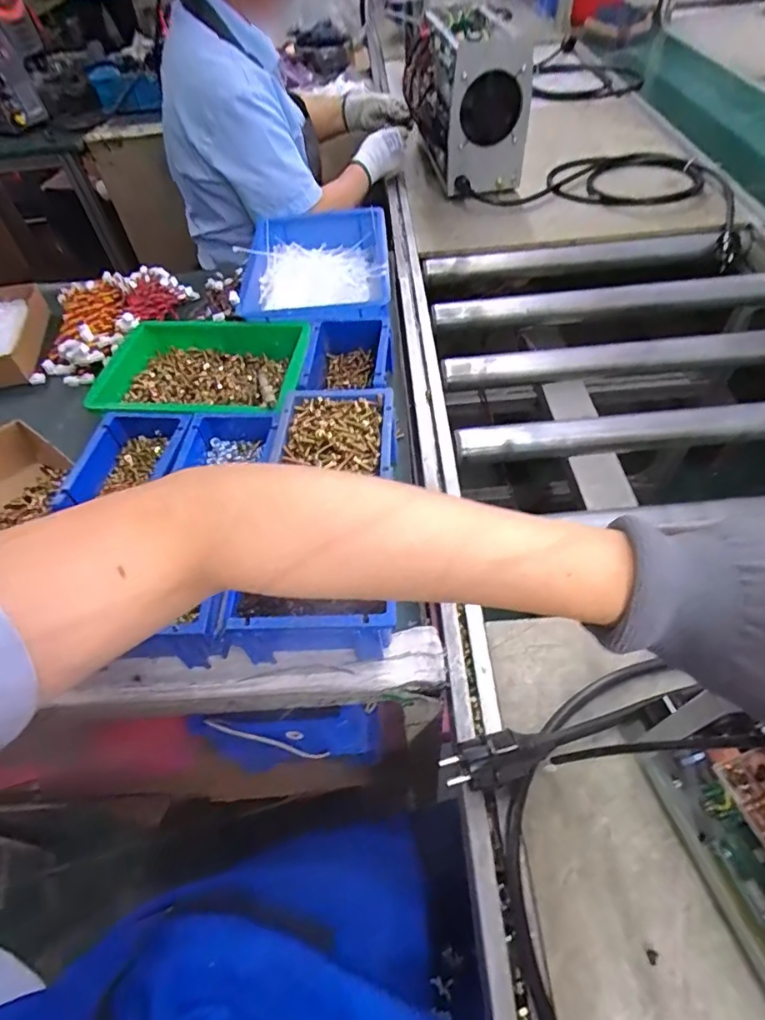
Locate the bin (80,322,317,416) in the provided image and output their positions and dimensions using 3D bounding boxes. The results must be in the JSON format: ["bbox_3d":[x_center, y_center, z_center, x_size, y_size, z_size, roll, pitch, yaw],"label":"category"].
[{"bbox_3d":[-0.222,-0.169,0.653,0.258,0.063,0.187,3,54,7],"label":"bin"}]

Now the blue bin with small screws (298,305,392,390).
[{"bbox_3d":[-0.041,-0.181,0.654,0.102,0.068,0.150,-1,53,4],"label":"blue bin with small screws"}]

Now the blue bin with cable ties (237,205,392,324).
[{"bbox_3d":[-0.099,-0.352,0.794,0.208,0.100,0.318,-3,53,3],"label":"blue bin with cable ties"}]

